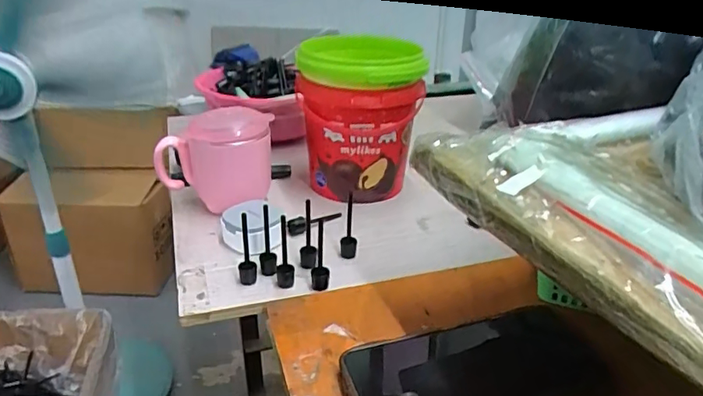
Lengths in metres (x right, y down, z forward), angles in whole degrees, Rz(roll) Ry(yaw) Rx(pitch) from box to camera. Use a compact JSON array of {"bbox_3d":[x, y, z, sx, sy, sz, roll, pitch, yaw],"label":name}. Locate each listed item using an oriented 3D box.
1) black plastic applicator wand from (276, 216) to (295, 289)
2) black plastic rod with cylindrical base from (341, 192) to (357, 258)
[{"bbox_3d":[-0.054,0.041,0.428,0.013,0.067,0.018,-5,28,-12],"label":"black plastic applicator wand"},{"bbox_3d":[-0.002,0.026,0.469,0.014,0.061,0.013,2,27,1],"label":"black plastic rod with cylindrical base"}]

